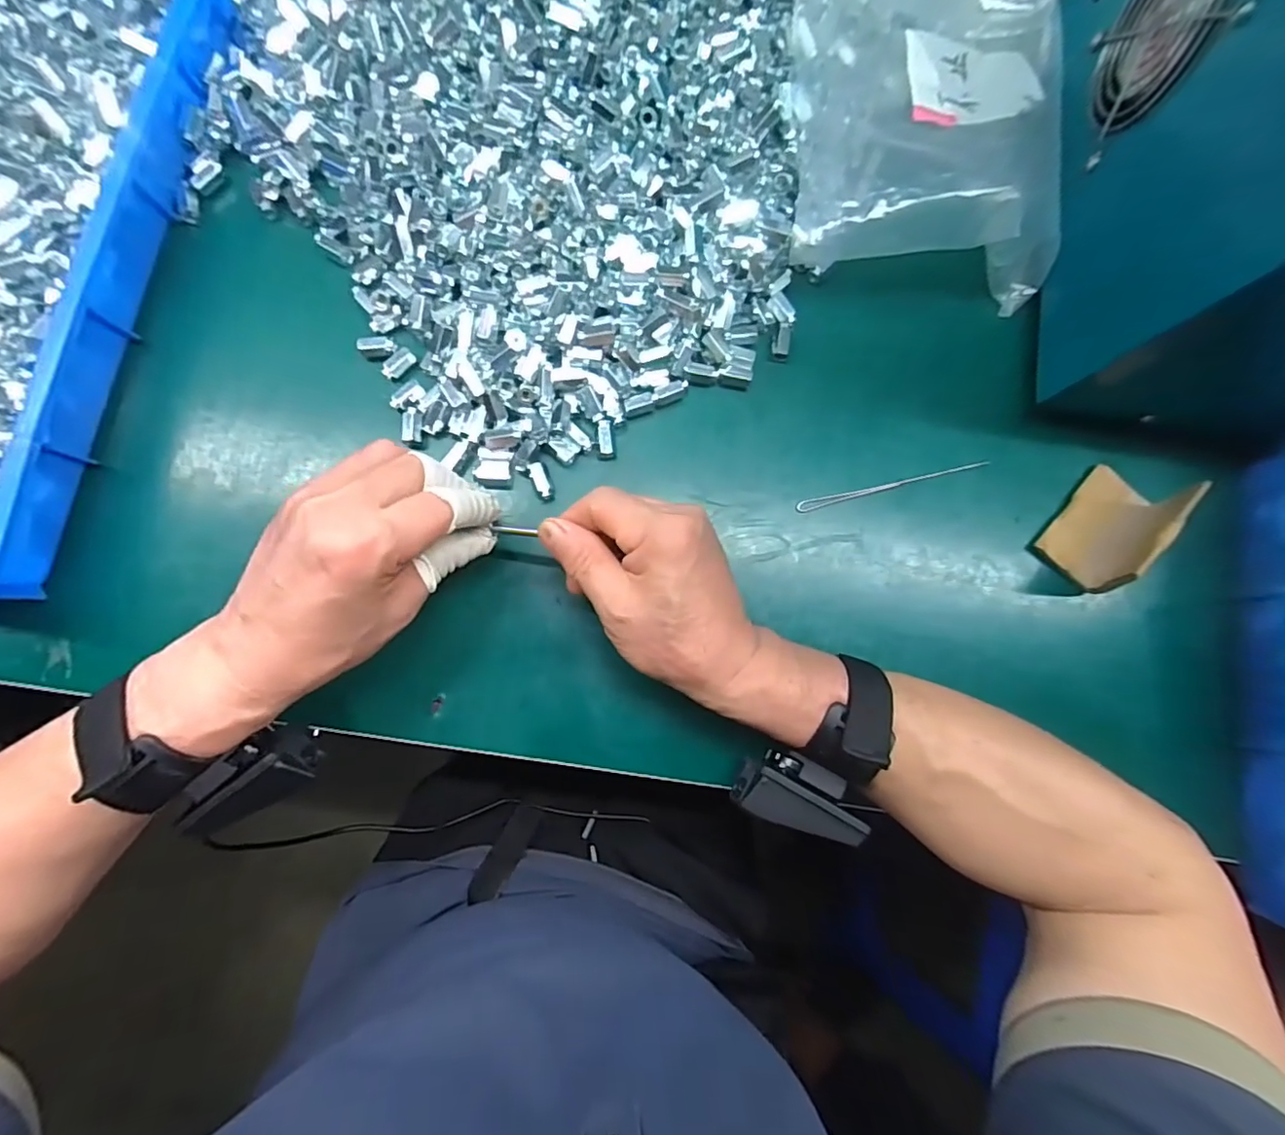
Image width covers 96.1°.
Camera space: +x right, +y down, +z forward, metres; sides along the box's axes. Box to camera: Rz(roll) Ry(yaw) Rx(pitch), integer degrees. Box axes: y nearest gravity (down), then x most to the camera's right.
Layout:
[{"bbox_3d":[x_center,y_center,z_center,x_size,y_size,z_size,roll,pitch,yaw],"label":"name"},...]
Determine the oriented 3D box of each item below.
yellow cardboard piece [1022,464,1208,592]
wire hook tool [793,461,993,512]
[{"bbox_3d":[0.285,-0.027,0.344,0.046,0.049,0.076,36,84,2],"label":"yellow cardboard piece"},{"bbox_3d":[0.158,-0.051,0.362,0.125,0.004,0.008,-12,85,-3],"label":"wire hook tool"}]

